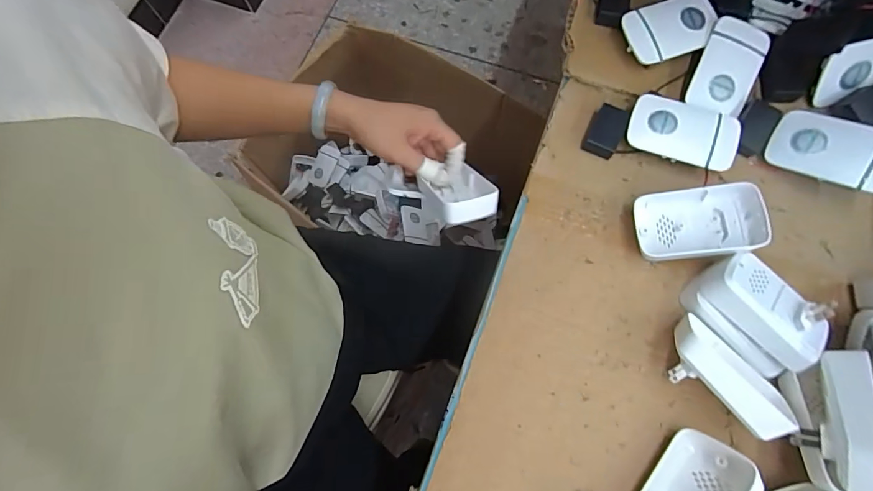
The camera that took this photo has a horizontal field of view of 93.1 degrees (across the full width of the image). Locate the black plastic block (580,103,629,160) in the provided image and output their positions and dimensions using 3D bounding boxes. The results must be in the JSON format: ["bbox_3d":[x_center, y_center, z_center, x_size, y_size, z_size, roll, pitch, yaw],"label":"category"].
[{"bbox_3d":[0.167,-0.114,0.408,0.032,0.016,0.050,24,76,8],"label":"black plastic block"}]

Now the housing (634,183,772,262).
[{"bbox_3d":[0.228,-0.020,0.360,0.098,0.027,0.061,-5,87,19],"label":"housing"}]

